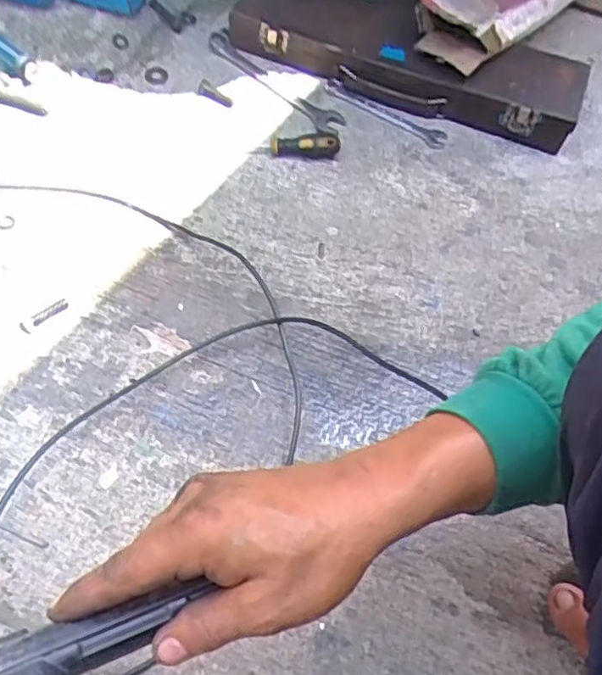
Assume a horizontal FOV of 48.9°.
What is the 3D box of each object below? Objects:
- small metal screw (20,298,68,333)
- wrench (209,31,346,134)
[{"bbox_3d":[-0.242,-0.020,0.627,0.047,0.009,0.012,-37,69,-20],"label":"small metal screw"},{"bbox_3d":[-0.033,-0.316,0.822,0.215,0.017,0.039,40,55,16],"label":"wrench"}]

